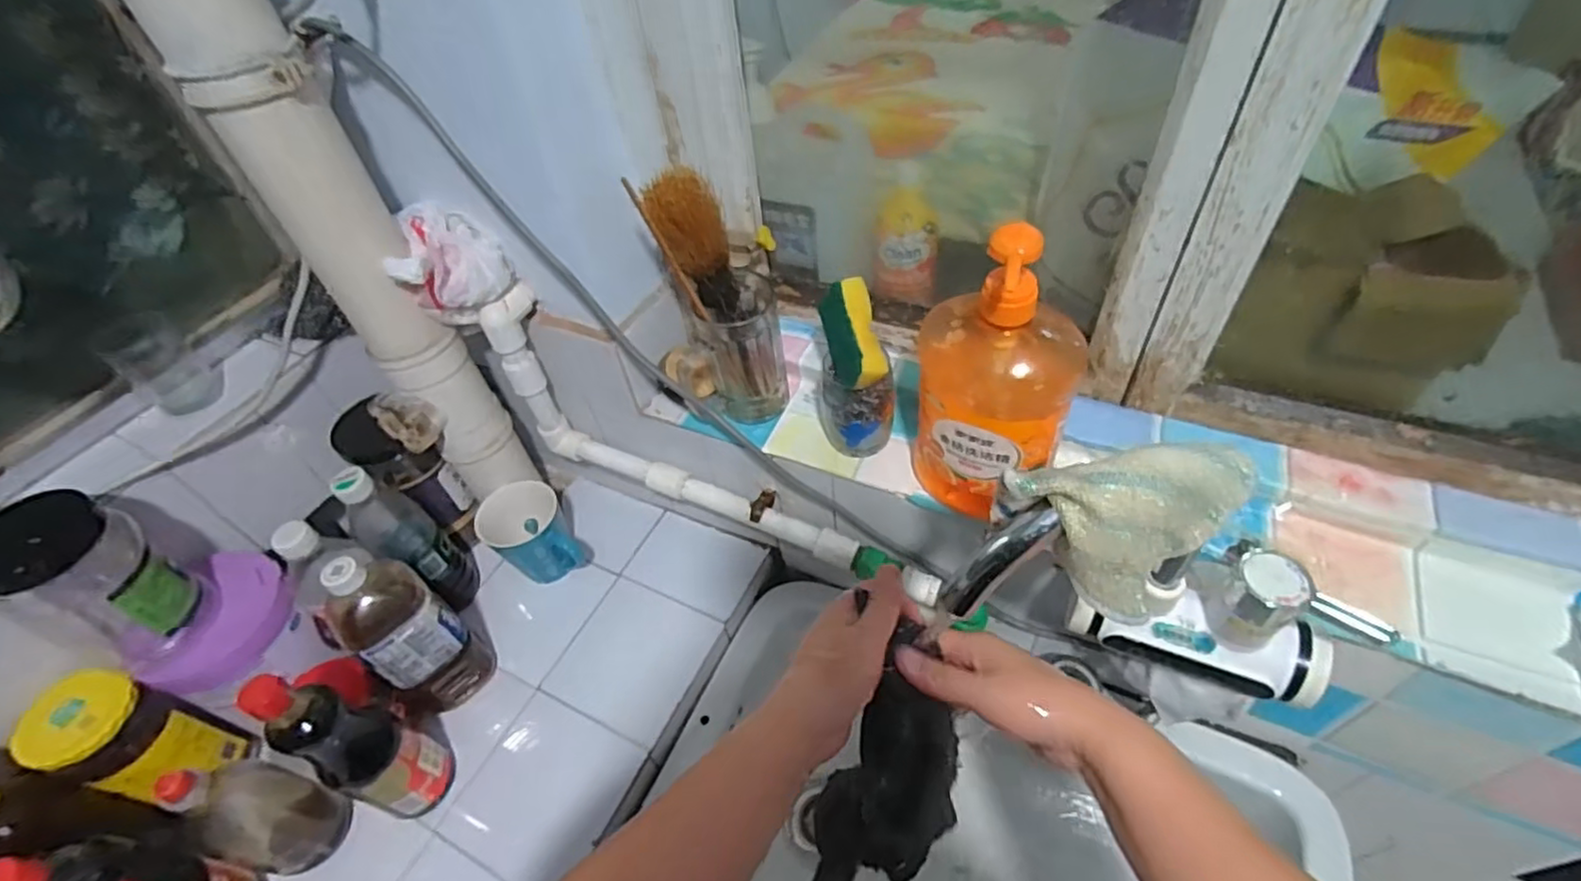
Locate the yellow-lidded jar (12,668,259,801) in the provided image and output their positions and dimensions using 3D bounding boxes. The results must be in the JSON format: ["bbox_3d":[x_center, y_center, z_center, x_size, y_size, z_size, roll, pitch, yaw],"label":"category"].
[{"bbox_3d":[-0.580,0.270,0.599,0.071,0.154,0.072,-3,48,4],"label":"yellow-lidded jar"}]

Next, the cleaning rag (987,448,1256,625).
[{"bbox_3d":[0.190,0.046,0.363,0.152,0.088,0.058,-14,49,-6],"label":"cleaning rag"}]

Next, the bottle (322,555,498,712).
[{"bbox_3d":[-0.373,0.184,0.651,0.077,0.215,0.084,23,55,25],"label":"bottle"}]

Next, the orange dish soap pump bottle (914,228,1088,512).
[{"bbox_3d":[0.153,-0.044,0.506,0.116,0.237,0.066,10,50,15],"label":"orange dish soap pump bottle"}]

